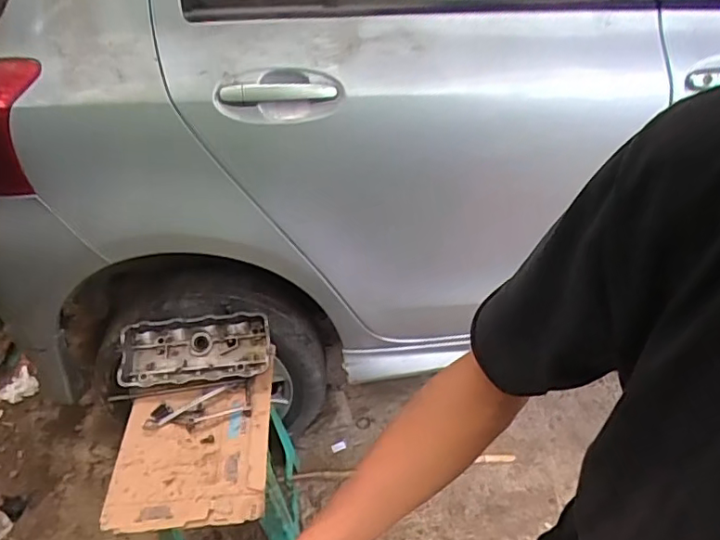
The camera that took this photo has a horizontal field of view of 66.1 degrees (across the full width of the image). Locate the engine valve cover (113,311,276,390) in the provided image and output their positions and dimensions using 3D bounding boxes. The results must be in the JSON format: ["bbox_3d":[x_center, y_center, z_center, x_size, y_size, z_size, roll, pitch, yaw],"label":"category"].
[{"bbox_3d":[-0.367,0.183,1.248,0.330,0.075,0.145,-5,73,-3],"label":"engine valve cover"}]

